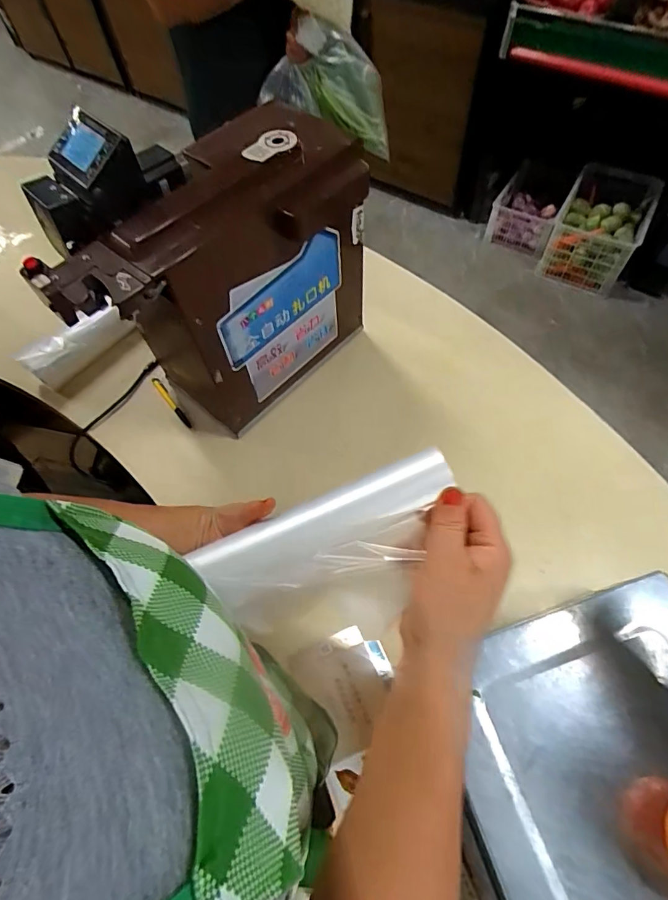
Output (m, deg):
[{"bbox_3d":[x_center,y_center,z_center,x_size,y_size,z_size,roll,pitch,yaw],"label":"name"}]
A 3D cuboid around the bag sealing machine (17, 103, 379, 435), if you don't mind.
[{"bbox_3d":[-0.160,-0.243,0.691,0.422,0.373,0.208,-33,64,-15],"label":"bag sealing machine"}]

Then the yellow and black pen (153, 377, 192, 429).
[{"bbox_3d":[-0.296,-0.086,0.840,0.015,0.016,0.130,-36,65,-16],"label":"yellow and black pen"}]

